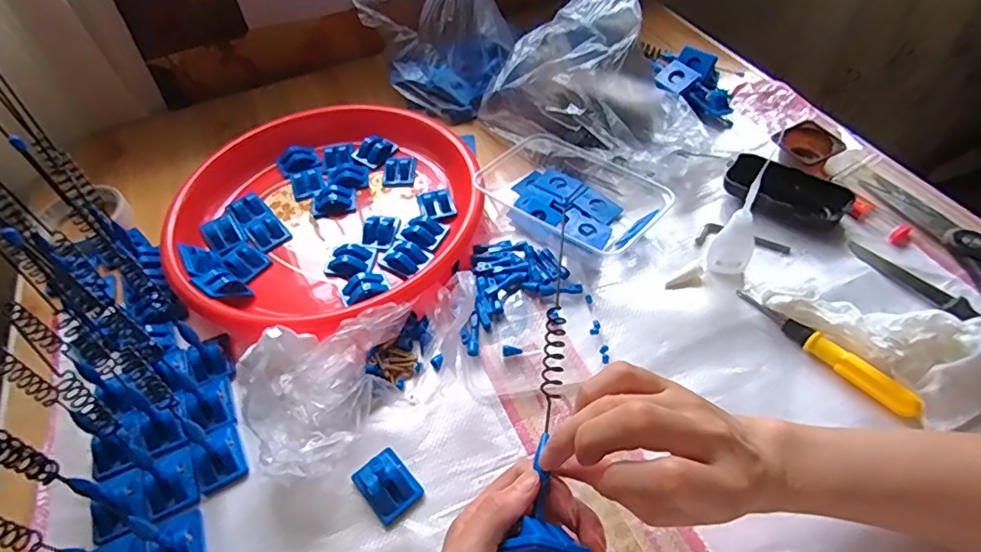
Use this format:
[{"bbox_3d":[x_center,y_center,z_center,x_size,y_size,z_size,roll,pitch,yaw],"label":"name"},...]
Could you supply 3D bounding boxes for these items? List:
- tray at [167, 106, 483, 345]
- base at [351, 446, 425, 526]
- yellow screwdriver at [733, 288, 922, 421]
[{"bbox_3d":[-0.159,-0.065,0.552,0.284,0.042,0.284,-2,50,3],"label":"tray"},{"bbox_3d":[-0.072,0.141,0.383,0.034,0.020,0.042,-36,56,-23],"label":"base"},{"bbox_3d":[0.253,0.056,0.428,0.017,0.016,0.141,-34,56,-22],"label":"yellow screwdriver"}]

